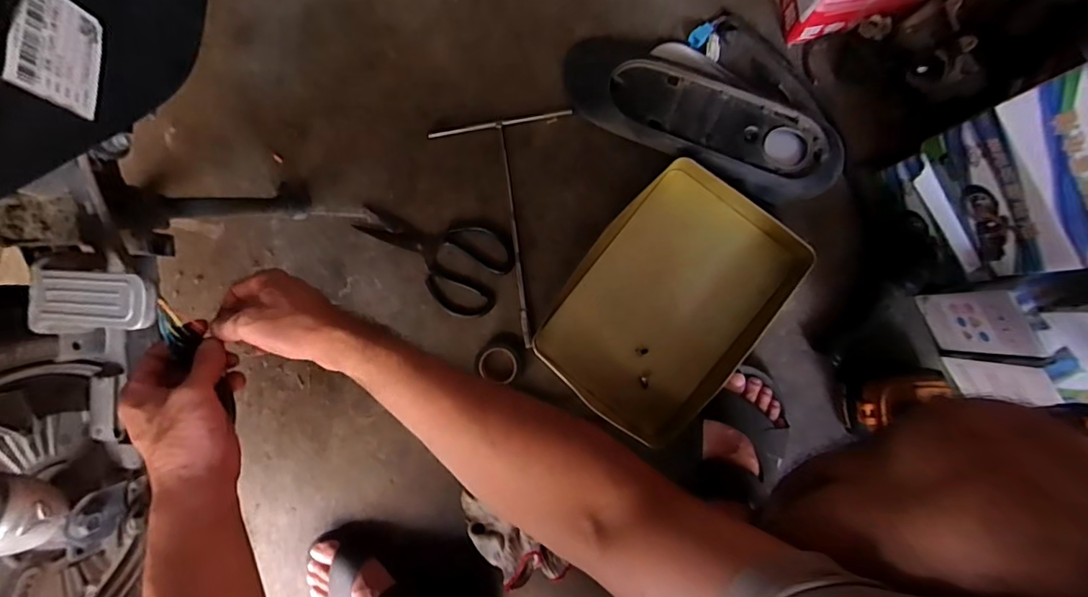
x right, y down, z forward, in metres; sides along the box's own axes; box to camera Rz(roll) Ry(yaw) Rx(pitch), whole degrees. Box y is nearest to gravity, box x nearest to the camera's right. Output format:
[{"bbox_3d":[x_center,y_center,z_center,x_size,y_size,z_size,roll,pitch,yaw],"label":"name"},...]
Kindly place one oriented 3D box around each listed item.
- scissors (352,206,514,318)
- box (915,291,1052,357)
[{"bbox_3d":[-0.152,-0.062,0.671,0.214,0.009,0.116,27,91,5],"label":"scissors"},{"bbox_3d":[0.484,0.029,0.555,0.019,0.136,0.078,-34,86,3],"label":"box"}]

